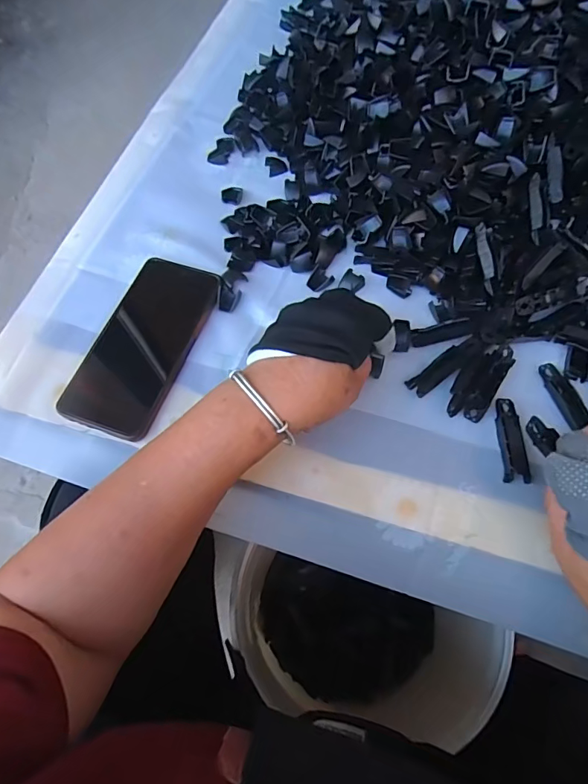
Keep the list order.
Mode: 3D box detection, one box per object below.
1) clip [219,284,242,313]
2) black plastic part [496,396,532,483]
[{"bbox_3d":[-0.058,-0.083,0.416,0.018,0.005,0.023,10,66,8],"label":"clip"},{"bbox_3d":[0.163,0.035,0.348,0.018,0.006,0.064,0,65,3],"label":"black plastic part"}]

